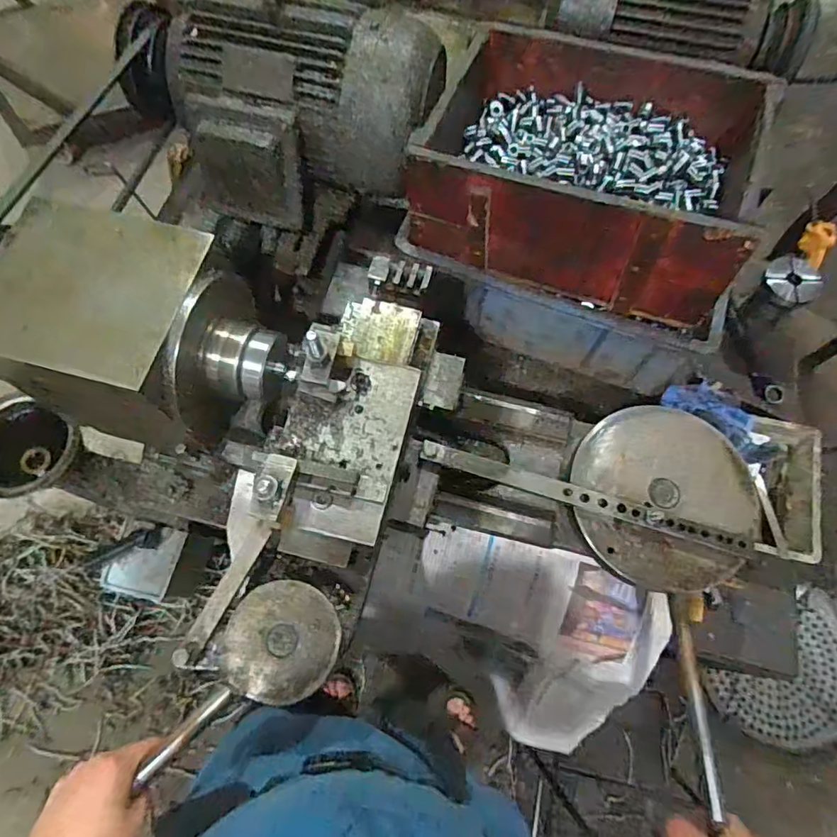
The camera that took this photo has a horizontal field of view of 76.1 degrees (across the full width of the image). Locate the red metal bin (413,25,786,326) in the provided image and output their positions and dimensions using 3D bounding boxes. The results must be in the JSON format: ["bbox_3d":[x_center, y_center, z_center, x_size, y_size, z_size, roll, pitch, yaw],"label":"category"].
[{"bbox_3d":[0.196,-0.290,0.614,0.358,0.137,0.261,20,69,7],"label":"red metal bin"}]

